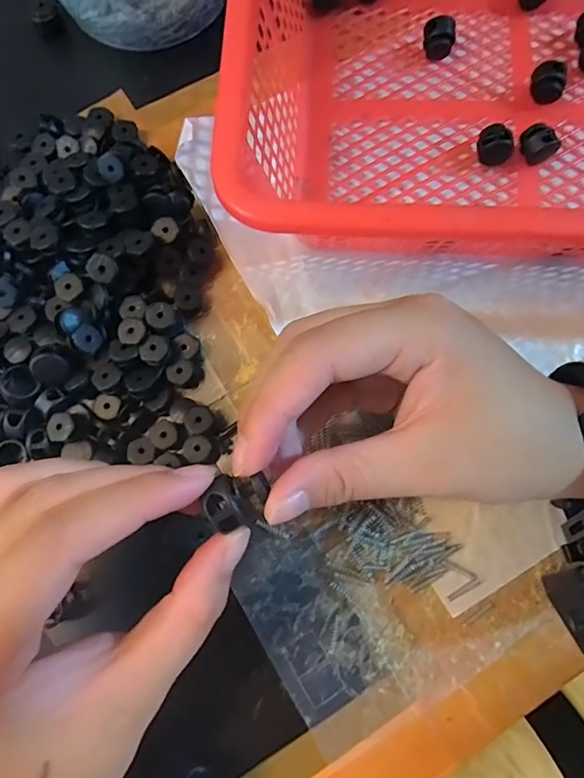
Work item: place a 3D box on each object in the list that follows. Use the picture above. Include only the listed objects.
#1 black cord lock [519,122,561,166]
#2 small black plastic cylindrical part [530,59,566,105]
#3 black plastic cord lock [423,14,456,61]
[{"bbox_3d":[0.125,-0.125,0.239,0.014,0.020,0.015,0,80,0],"label":"black cord lock"},{"bbox_3d":[0.133,-0.159,0.246,0.012,0.019,0.017,3,80,1],"label":"small black plastic cylindrical part"},{"bbox_3d":[0.078,-0.186,0.253,0.016,0.021,0.013,13,80,3],"label":"black plastic cord lock"}]

